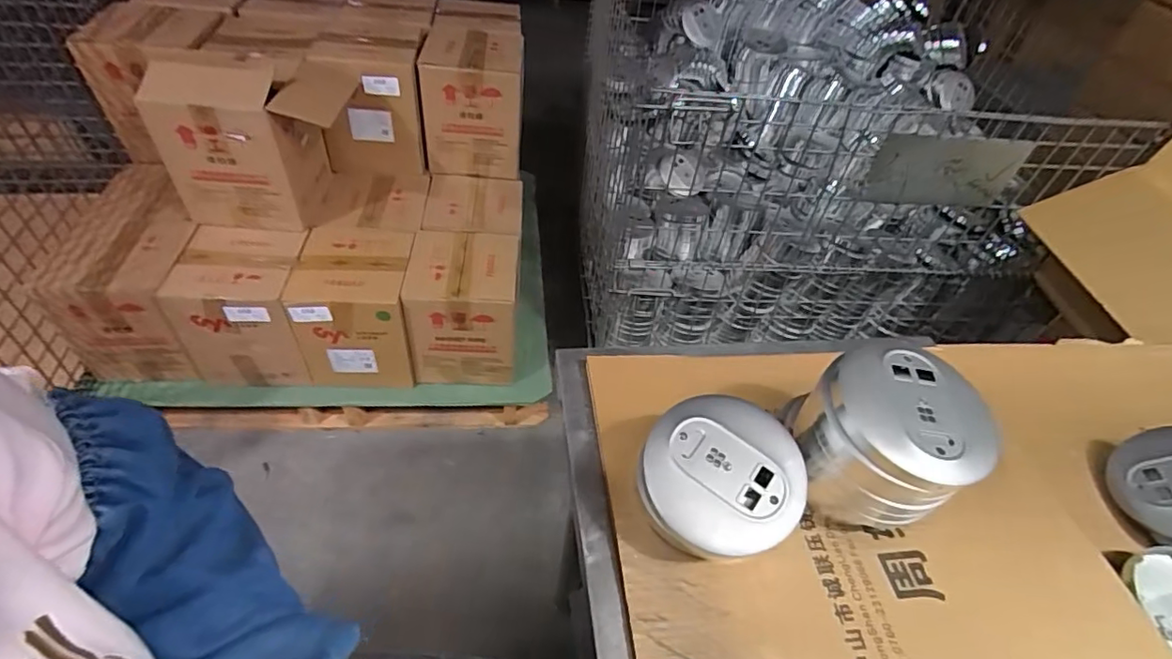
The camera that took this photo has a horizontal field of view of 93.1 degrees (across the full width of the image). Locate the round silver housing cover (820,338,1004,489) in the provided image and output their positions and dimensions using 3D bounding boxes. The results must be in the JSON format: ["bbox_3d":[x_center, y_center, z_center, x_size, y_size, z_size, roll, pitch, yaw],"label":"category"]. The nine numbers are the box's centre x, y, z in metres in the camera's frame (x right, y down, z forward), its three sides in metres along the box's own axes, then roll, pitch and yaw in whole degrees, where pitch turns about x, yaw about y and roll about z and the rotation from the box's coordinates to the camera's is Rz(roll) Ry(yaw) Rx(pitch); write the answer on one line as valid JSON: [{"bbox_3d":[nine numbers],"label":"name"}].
[{"bbox_3d":[0.272,0.068,0.460,0.112,0.043,0.130,-8,48,-15],"label":"round silver housing cover"}]

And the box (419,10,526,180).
[{"bbox_3d":[-0.278,-0.595,1.427,0.229,0.285,0.297,2,46,-6],"label":"box"}]

